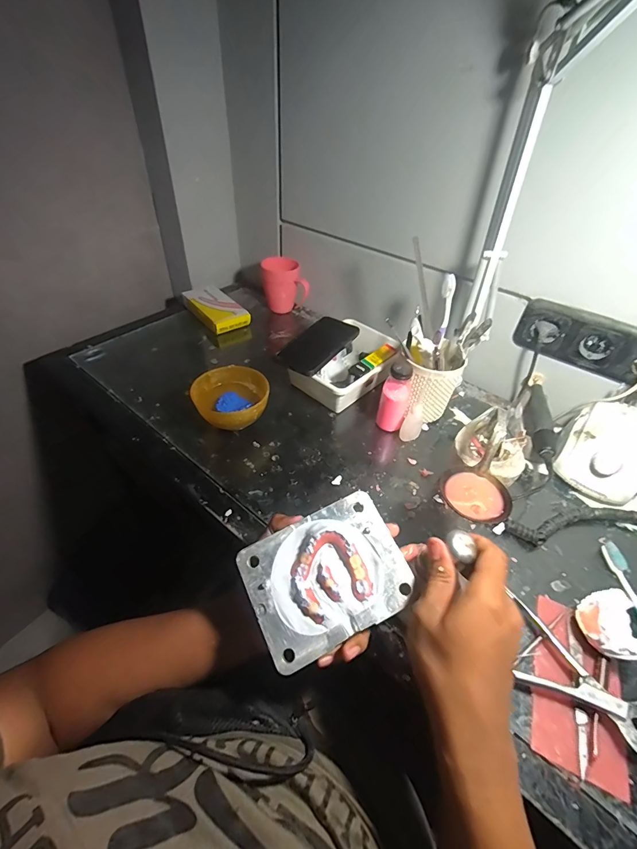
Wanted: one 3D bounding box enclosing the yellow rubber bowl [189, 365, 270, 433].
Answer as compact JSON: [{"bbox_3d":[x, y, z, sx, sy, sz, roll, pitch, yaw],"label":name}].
[{"bbox_3d":[-0.128,-0.033,0.565,0.111,0.063,0.110,2,46,-2],"label":"yellow rubber bowl"}]

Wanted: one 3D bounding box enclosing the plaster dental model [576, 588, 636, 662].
[{"bbox_3d":[0.297,0.205,0.377,0.060,0.041,0.061,2,46,-2],"label":"plaster dental model"}]

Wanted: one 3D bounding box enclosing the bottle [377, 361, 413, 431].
[{"bbox_3d":[0.116,-0.043,0.558,0.038,0.108,0.040,14,46,9],"label":"bottle"}]

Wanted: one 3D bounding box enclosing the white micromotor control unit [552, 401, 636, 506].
[{"bbox_3d":[0.410,0.033,0.525,0.109,0.064,0.137,31,51,23],"label":"white micromotor control unit"}]

